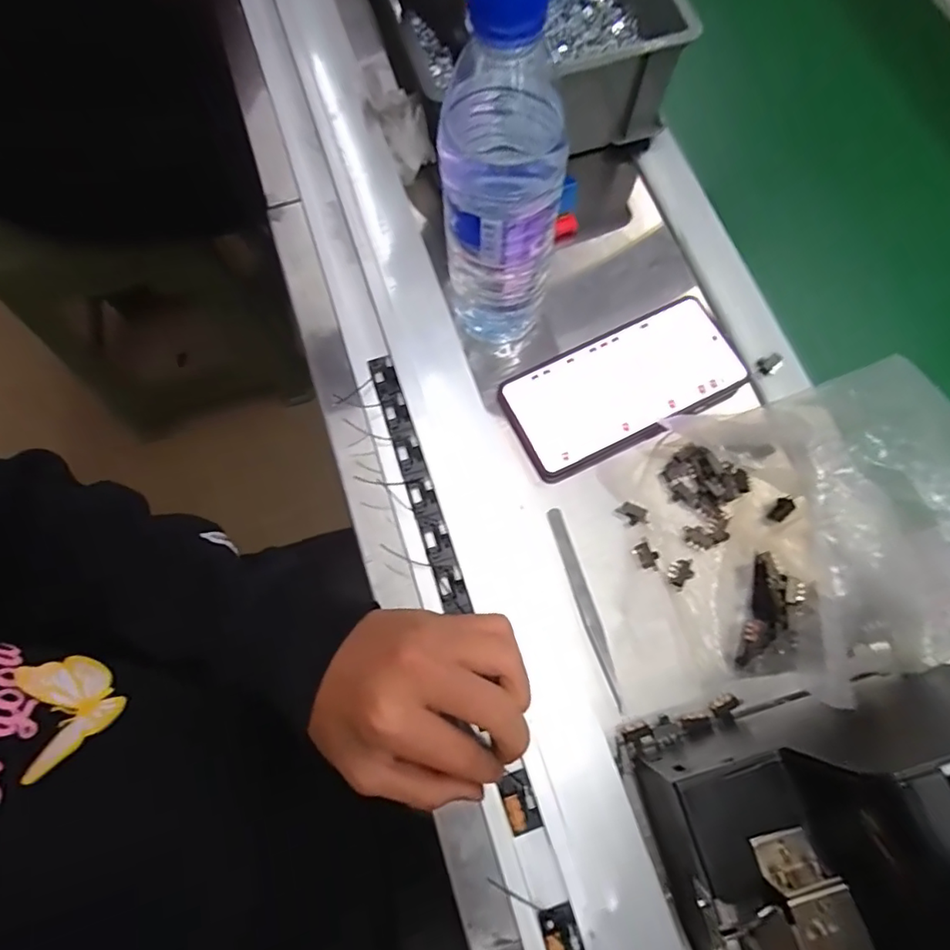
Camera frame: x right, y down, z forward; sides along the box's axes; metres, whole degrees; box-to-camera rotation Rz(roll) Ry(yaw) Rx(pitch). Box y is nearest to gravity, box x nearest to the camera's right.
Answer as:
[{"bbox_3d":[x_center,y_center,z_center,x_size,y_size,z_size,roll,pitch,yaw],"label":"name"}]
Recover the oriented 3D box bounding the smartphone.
[{"bbox_3d":[0.104,-0.063,0.394,0.163,0.010,0.082,-27,73,-9],"label":"smartphone"}]

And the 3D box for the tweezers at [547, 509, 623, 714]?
[{"bbox_3d":[0.070,0.082,0.357,0.010,0.008,0.125,-16,74,-4],"label":"tweezers"}]

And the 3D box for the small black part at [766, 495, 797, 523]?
[{"bbox_3d":[0.204,0.023,0.371,0.011,0.007,0.020,34,95,20],"label":"small black part"}]

